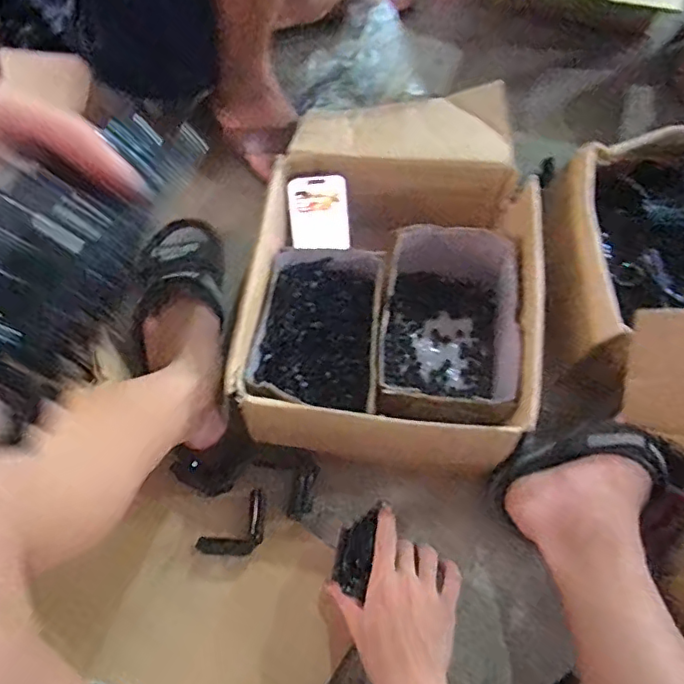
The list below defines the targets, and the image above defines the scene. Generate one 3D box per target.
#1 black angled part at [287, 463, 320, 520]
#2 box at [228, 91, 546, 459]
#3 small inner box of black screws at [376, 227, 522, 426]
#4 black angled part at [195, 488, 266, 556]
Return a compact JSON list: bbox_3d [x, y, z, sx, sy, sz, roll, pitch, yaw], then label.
[{"bbox_3d":[-0.040,0.162,0.629,0.023,0.009,0.062,13,66,6],"label":"black angled part"},{"bbox_3d":[0.061,-0.086,0.681,0.317,0.121,0.435,3,66,1],"label":"box"},{"bbox_3d":[0.119,-0.014,0.665,0.145,0.104,0.225,7,66,3],"label":"small inner box of black screws"},{"bbox_3d":[-0.109,0.204,0.617,0.083,0.008,0.046,-41,72,-16],"label":"black angled part"}]

